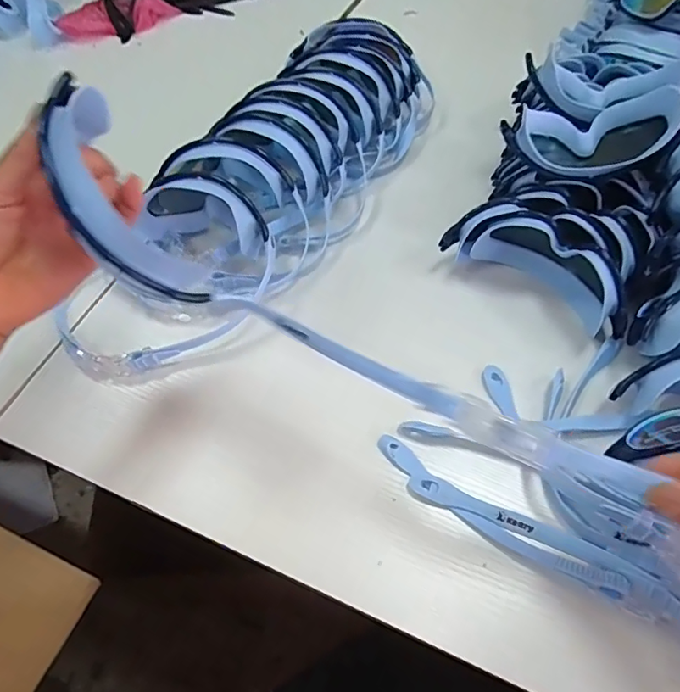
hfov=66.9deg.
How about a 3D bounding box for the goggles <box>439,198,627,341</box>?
[{"bbox_3d":[0.172,-0.067,0.444,0.158,0.060,0.059,33,63,23],"label":"goggles"}]

